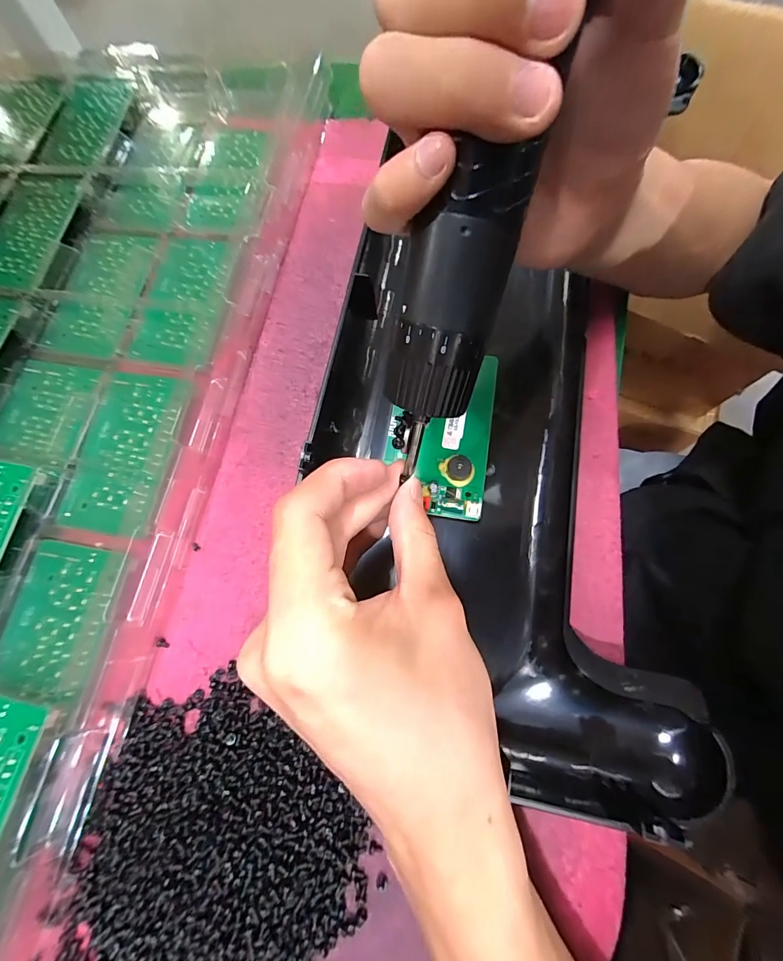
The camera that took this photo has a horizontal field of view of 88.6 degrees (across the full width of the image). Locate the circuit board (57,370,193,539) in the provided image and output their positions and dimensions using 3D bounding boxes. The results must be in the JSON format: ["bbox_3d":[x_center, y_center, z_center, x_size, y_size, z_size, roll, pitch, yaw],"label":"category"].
[{"bbox_3d":[-0.169,-0.020,0.256,0.058,0.006,0.106,8,74,6],"label":"circuit board"}]

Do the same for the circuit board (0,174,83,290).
[{"bbox_3d":[-0.283,-0.195,0.312,0.064,0.007,0.111,2,74,5],"label":"circuit board"}]

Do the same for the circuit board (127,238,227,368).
[{"bbox_3d":[-0.151,-0.131,0.288,0.054,0.007,0.104,5,74,5],"label":"circuit board"}]

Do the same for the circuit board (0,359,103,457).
[{"bbox_3d":[-0.233,-0.050,0.270,0.062,0.004,0.065,8,74,6],"label":"circuit board"}]

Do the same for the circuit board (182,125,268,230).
[{"bbox_3d":[-0.133,-0.243,0.321,0.056,0.004,0.108,5,74,5],"label":"circuit board"}]

